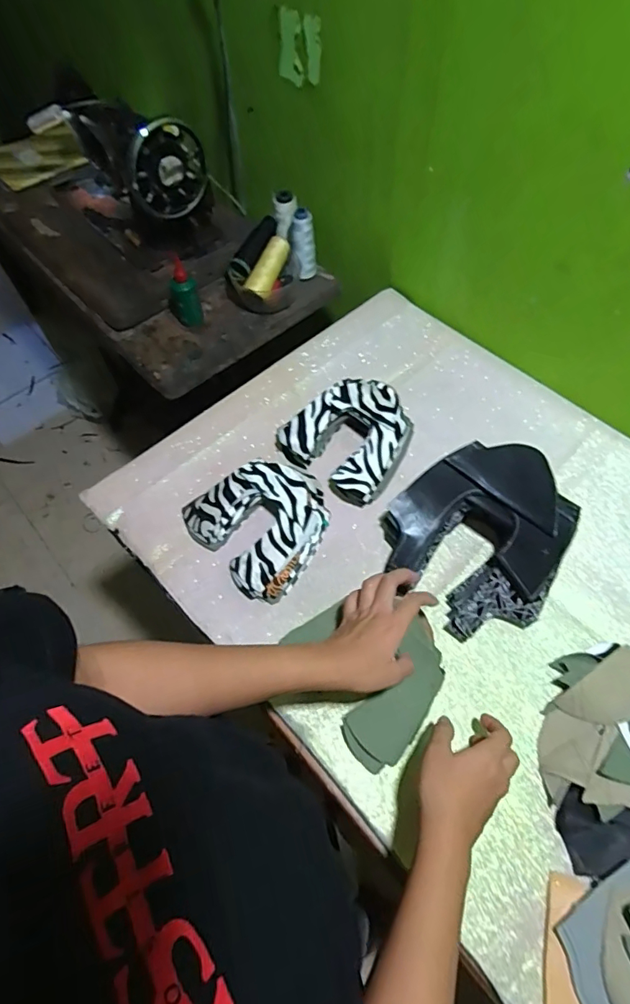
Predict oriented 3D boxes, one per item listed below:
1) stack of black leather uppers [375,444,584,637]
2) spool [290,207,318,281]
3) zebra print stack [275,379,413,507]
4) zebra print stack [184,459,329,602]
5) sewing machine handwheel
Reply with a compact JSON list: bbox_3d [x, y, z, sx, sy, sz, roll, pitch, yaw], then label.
[{"bbox_3d":[0.186,0.043,0.568,0.180,0.111,0.204,-36,65,-18],"label":"stack of black leather uppers"},{"bbox_3d":[-0.019,-0.444,0.851,0.041,0.113,0.033,-4,60,-1],"label":"spool"},{"bbox_3d":[0.051,-0.094,0.681,0.162,0.063,0.146,37,67,21],"label":"zebra print stack"},{"bbox_3d":[-0.063,0.021,0.633,0.164,0.045,0.172,-39,66,-19],"label":"zebra print stack"},{"bbox_3d":[-0.240,-0.534,0.788,0.045,0.149,0.134,46,101,11],"label":"sewing machine handwheel"}]

